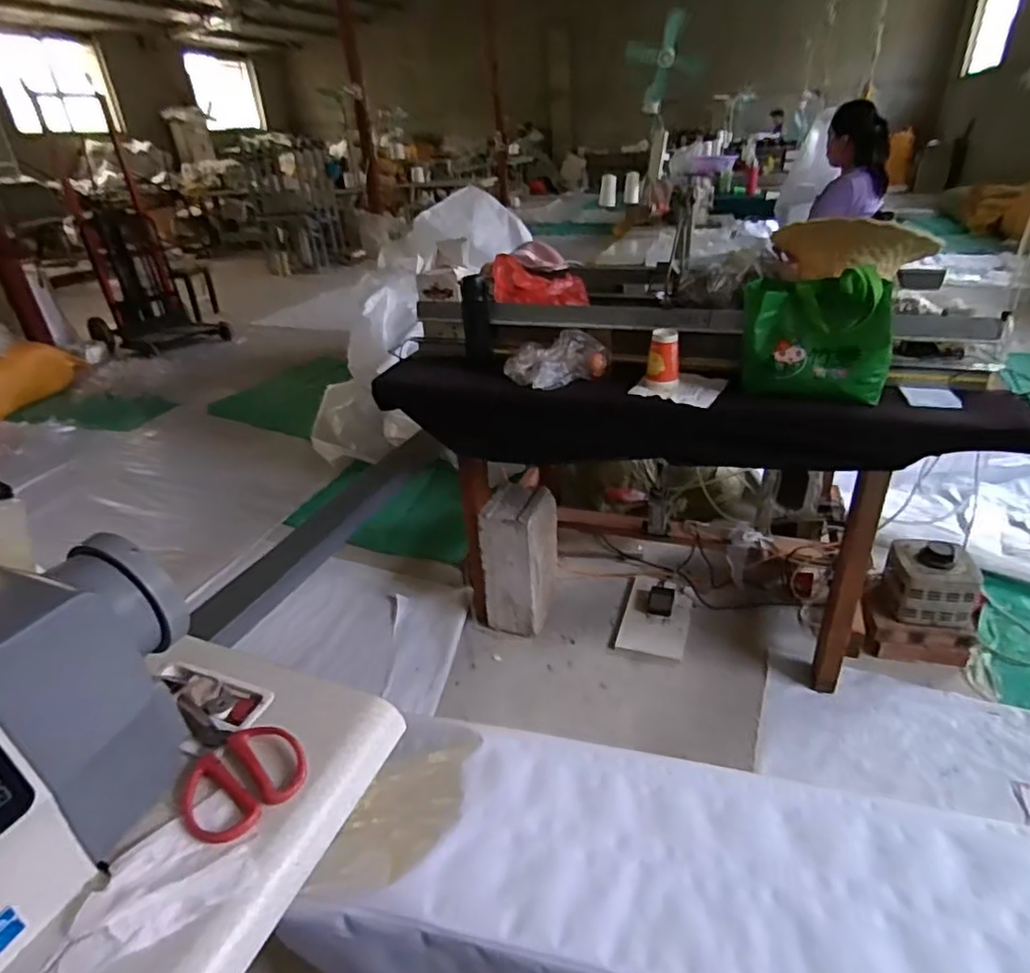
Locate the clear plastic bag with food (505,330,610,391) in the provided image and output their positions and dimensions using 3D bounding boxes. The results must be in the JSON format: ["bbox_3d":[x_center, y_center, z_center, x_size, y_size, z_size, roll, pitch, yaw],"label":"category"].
[{"bbox_3d":[0.091,-0.277,1.326,0.216,0.098,0.086,-8,31,-9],"label":"clear plastic bag with food"}]

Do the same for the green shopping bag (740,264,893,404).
[{"bbox_3d":[0.556,-0.270,1.136,0.255,0.220,0.077,12,34,24],"label":"green shopping bag"}]

